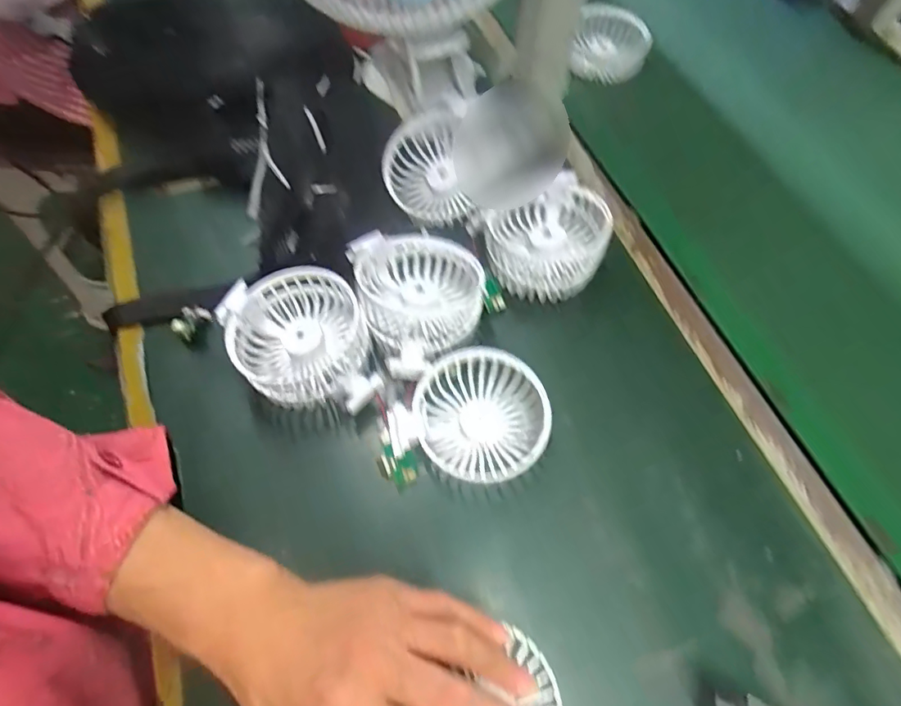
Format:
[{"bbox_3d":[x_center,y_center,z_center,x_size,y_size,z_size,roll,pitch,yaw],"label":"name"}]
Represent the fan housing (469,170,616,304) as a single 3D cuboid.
[{"bbox_3d":[0.071,-0.087,0.406,0.091,0.056,0.090,-17,65,-8],"label":"fan housing"}]

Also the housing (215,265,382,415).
[{"bbox_3d":[-0.104,-0.002,0.364,0.093,0.051,0.099,-14,64,-6],"label":"housing"}]

